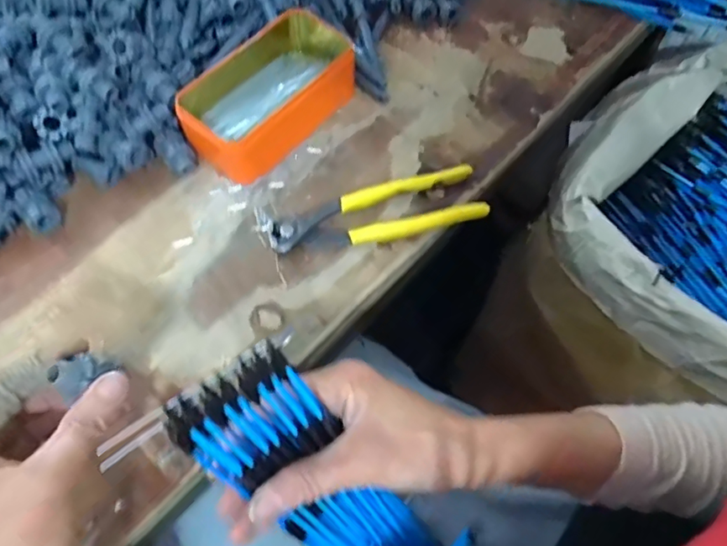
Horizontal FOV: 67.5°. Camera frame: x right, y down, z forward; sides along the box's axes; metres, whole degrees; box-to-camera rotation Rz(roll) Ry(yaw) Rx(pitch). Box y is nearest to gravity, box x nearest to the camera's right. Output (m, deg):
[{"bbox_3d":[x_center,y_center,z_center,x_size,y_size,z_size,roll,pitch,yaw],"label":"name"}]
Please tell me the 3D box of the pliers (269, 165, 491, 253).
[{"bbox_3d":[0.012,-0.049,0.418,0.161,0.019,0.043,-11,60,-6],"label":"pliers"}]

